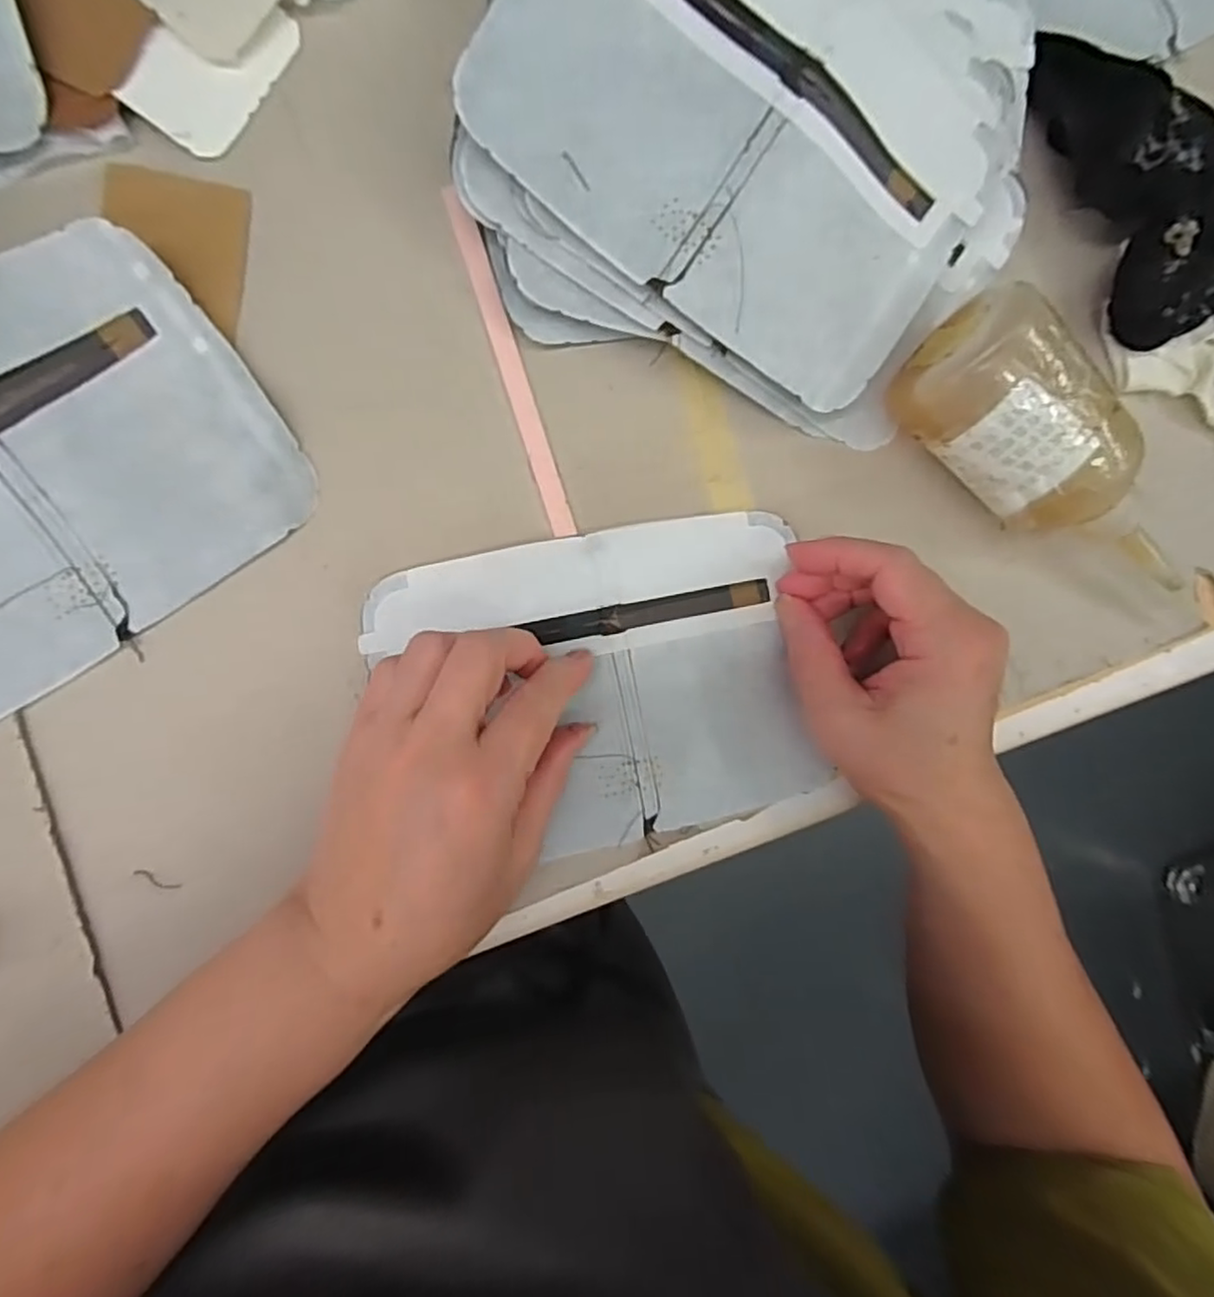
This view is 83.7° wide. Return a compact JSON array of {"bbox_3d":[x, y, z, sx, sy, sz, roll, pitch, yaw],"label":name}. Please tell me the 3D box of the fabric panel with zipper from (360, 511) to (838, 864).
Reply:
[{"bbox_3d":[0.001,0.018,0.292,0.179,0.010,0.131,-11,93,-11],"label":"fabric panel with zipper"}]

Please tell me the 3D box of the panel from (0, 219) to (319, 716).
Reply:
[{"bbox_3d":[-0.219,-0.056,0.245,0.193,0.033,0.124,-35,97,-8],"label":"panel"}]

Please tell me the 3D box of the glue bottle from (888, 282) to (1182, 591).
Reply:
[{"bbox_3d":[0.195,-0.074,0.295,0.161,0.062,0.056,41,84,-9],"label":"glue bottle"}]

